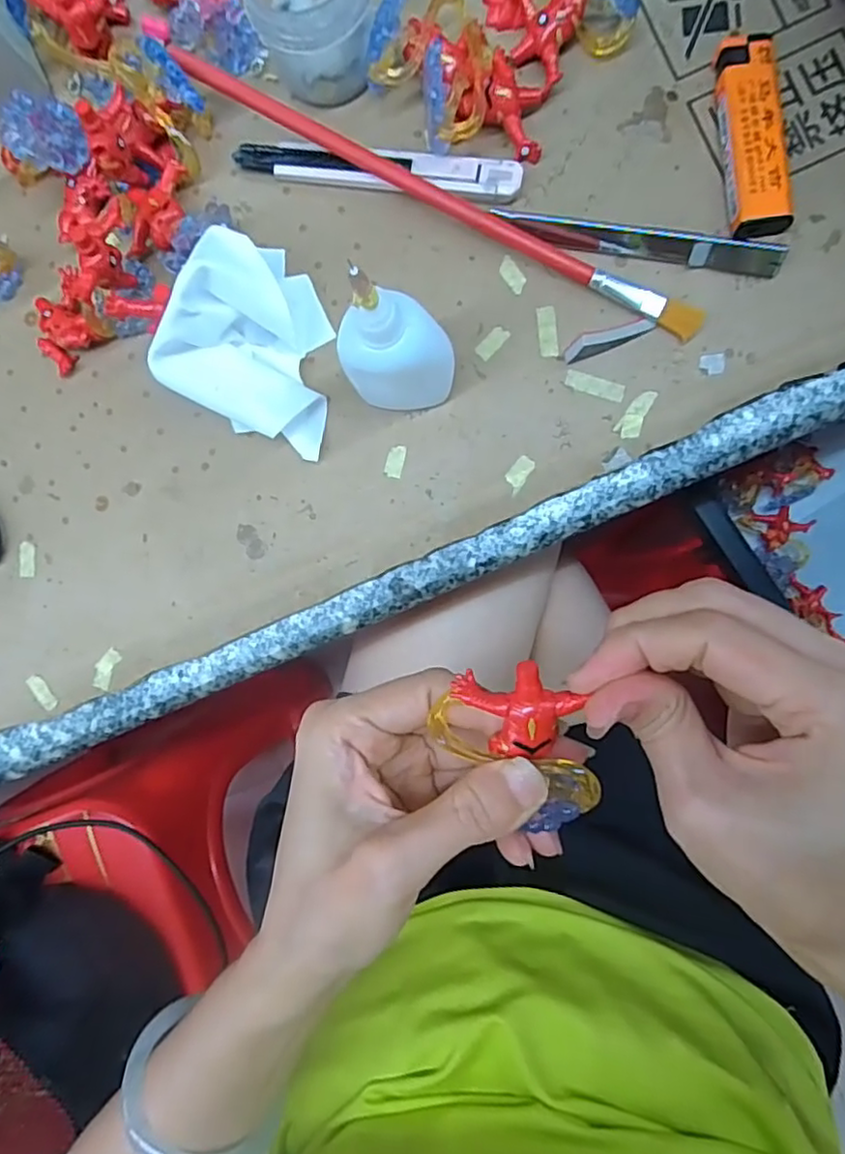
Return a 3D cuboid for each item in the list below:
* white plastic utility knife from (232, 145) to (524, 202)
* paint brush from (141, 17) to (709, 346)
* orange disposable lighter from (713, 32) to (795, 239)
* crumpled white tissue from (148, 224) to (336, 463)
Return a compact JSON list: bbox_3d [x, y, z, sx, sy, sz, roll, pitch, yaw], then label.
[{"bbox_3d":[-0.023,-0.183,0.283,0.133,0.010,0.017,9,93,5],"label":"white plastic utility knife"},{"bbox_3d":[-0.003,-0.177,0.276,0.279,0.008,0.013,31,94,4],"label":"paint brush"},{"bbox_3d":[0.139,-0.186,0.264,0.023,0.015,0.083,-3,92,5],"label":"orange disposable lighter"},{"bbox_3d":[-0.072,-0.104,0.268,0.072,0.046,0.080,19,91,7],"label":"crumpled white tissue"}]

